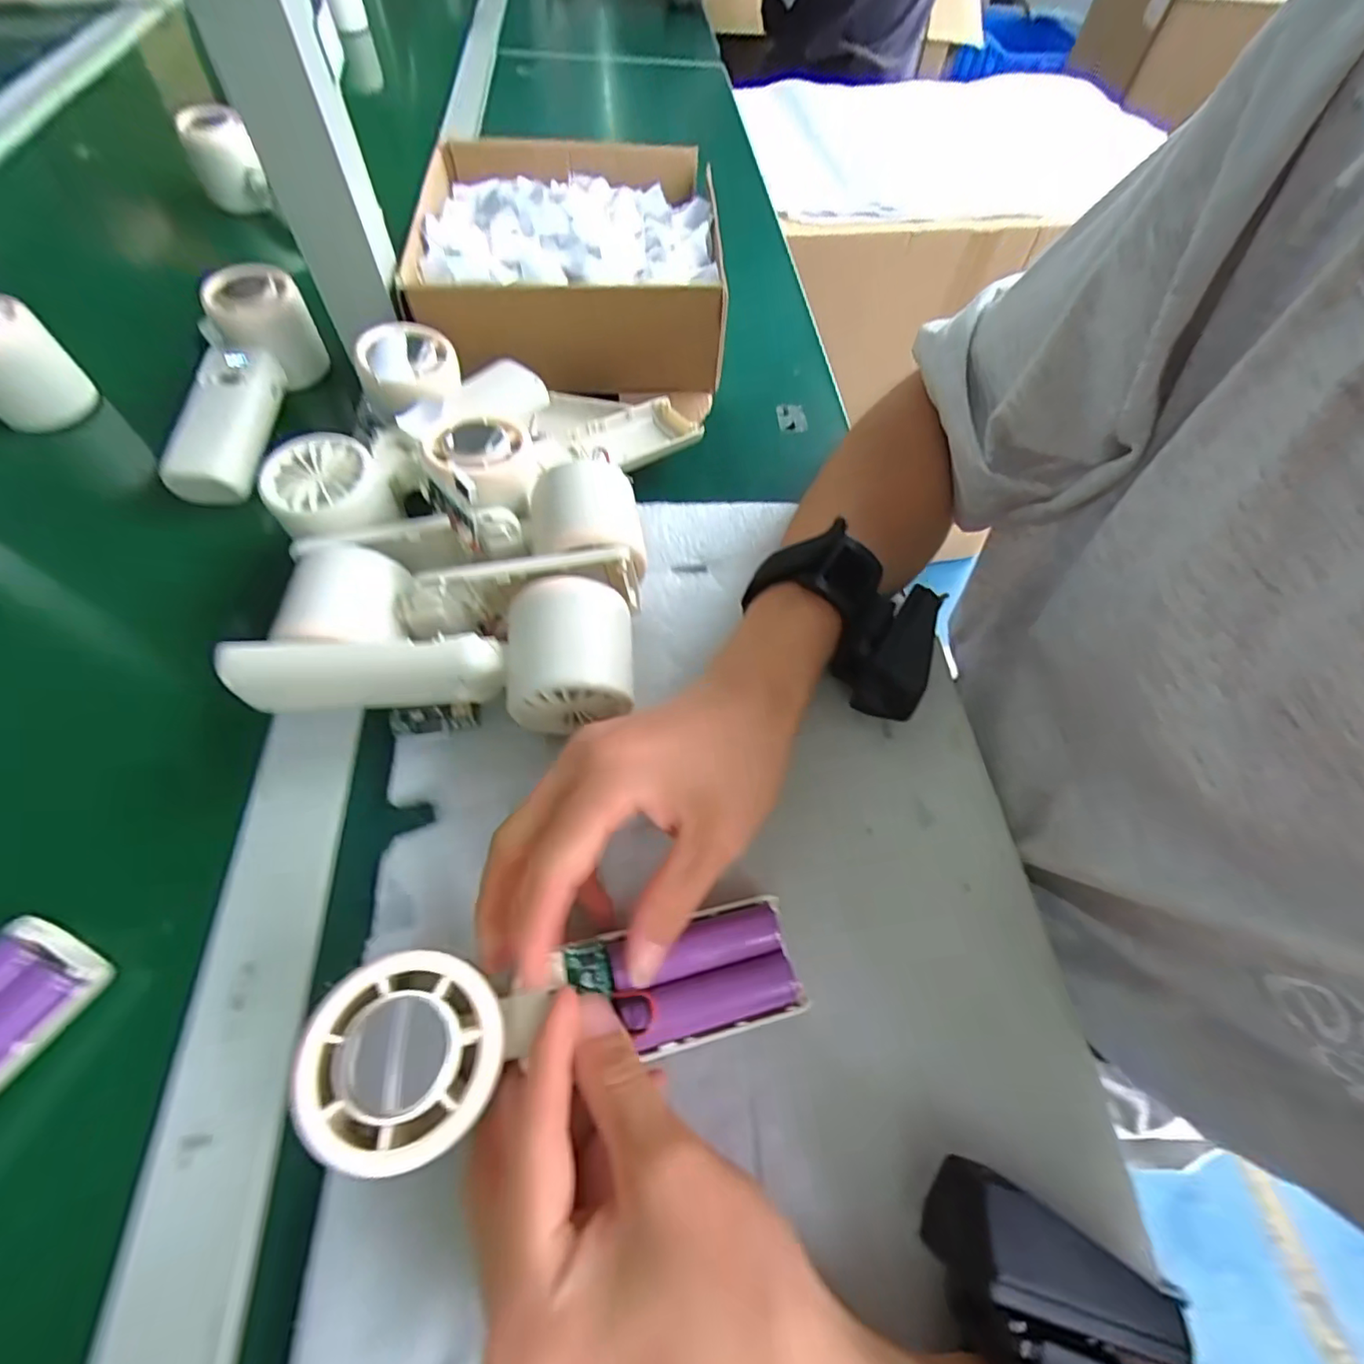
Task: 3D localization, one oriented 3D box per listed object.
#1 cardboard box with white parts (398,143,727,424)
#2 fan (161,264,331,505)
[{"bbox_3d":[-0.078,-0.315,0.436,0.202,0.072,0.227,0,62,-4],"label":"cardboard box with white parts"},{"bbox_3d":[-0.279,-0.190,0.369,0.062,0.050,0.158,-2,62,-5],"label":"fan"}]

